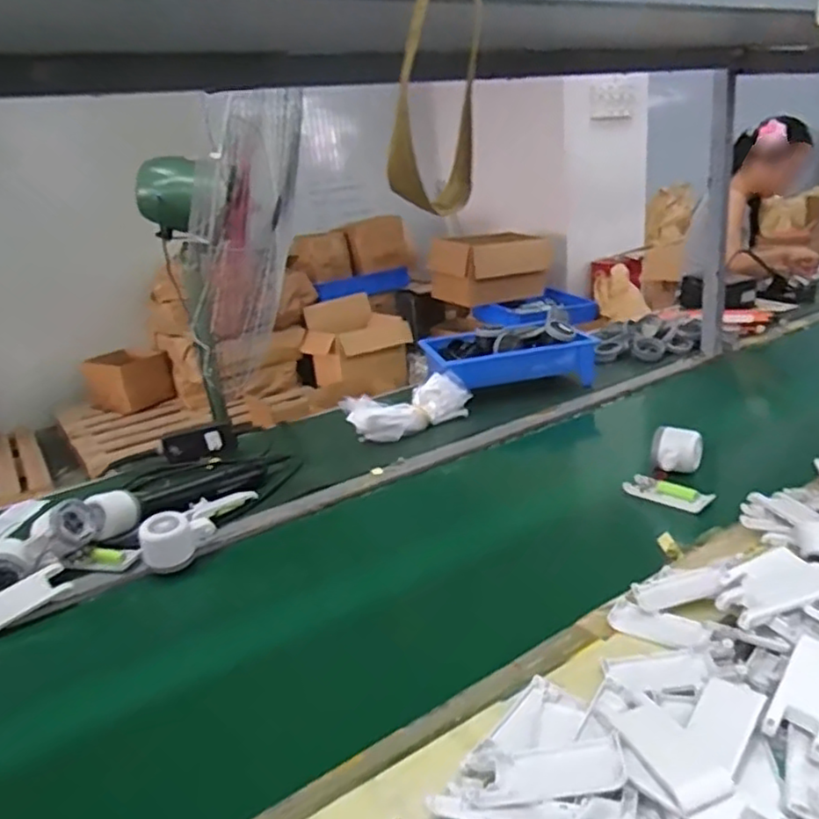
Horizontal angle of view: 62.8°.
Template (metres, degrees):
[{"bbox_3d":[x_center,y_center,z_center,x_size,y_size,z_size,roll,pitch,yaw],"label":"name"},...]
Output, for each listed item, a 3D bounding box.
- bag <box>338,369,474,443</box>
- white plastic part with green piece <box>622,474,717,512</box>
[{"bbox_3d":[0.003,-0.002,1.143,0.228,0.074,0.093,-15,22,-23],"label":"bag"},{"bbox_3d":[0.331,0.109,0.858,0.036,0.023,0.106,-22,26,-38],"label":"white plastic part with green piece"}]

